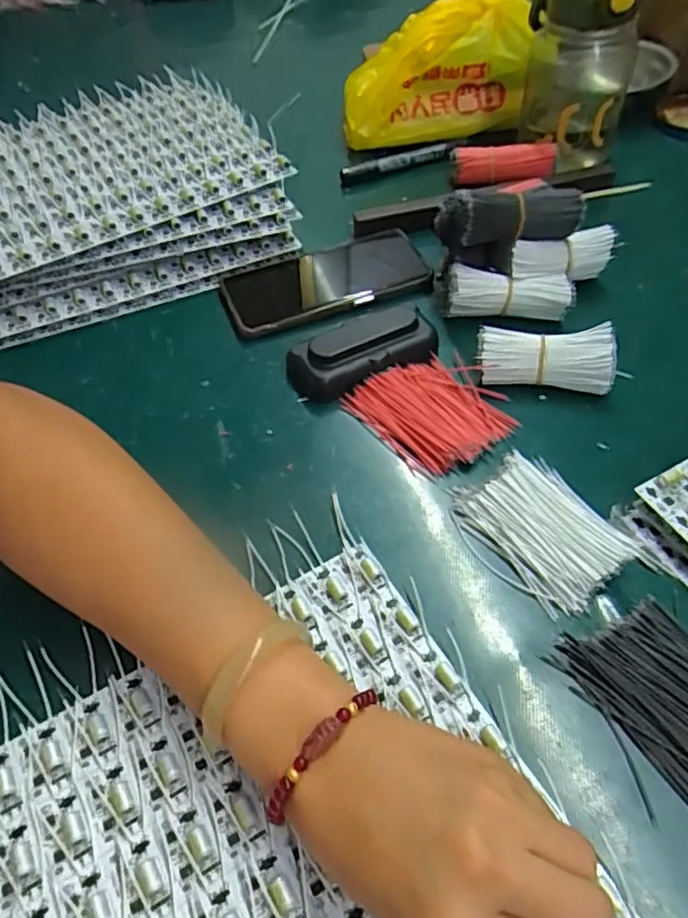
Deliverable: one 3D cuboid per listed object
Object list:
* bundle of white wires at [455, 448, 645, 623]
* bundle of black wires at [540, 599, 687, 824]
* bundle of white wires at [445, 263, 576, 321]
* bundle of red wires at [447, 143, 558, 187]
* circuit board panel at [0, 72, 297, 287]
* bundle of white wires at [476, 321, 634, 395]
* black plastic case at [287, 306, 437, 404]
[{"bbox_3d":[0.112,0.039,0.354,0.073,0.011,0.094,-30,55,-13],"label":"bundle of white wires"},{"bbox_3d":[0.158,0.117,0.290,0.072,0.011,0.100,-28,54,-11],"label":"bundle of black wires"},{"bbox_3d":[0.123,-0.124,0.458,0.091,0.031,0.025,-1,54,9],"label":"bundle of white wires"},{"bbox_3d":[0.145,-0.272,0.560,0.088,0.022,0.026,0,54,10],"label":"bundle of red wires"},{"bbox_3d":[-0.231,-0.268,0.562,0.306,0.016,0.262,-25,56,-13],"label":"circuit board panel"},{"bbox_3d":[0.137,-0.068,0.417,0.090,0.032,0.036,0,54,10],"label":"bundle of white wires"},{"bbox_3d":[0.013,-0.079,0.442,0.107,0.026,0.047,-25,54,-9],"label":"black plastic case"}]

